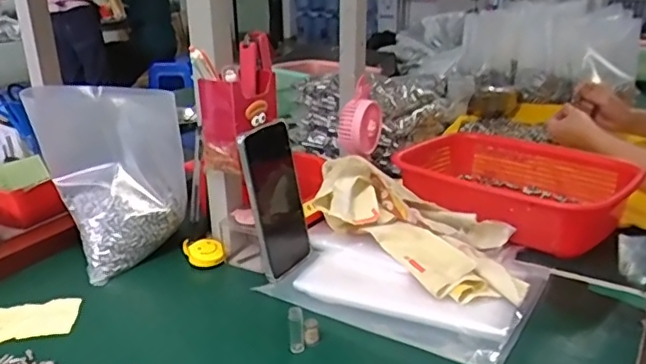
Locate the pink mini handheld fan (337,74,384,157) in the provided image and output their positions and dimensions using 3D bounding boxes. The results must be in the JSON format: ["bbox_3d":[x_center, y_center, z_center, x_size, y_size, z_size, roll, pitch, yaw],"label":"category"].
[{"bbox_3d":[0.053,-0.089,0.779,0.039,0.090,0.069,17,27,38],"label":"pink mini handheld fan"}]

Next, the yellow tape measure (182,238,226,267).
[{"bbox_3d":[-0.141,0.083,0.662,0.048,0.021,0.037,-4,21,-10],"label":"yellow tape measure"}]

